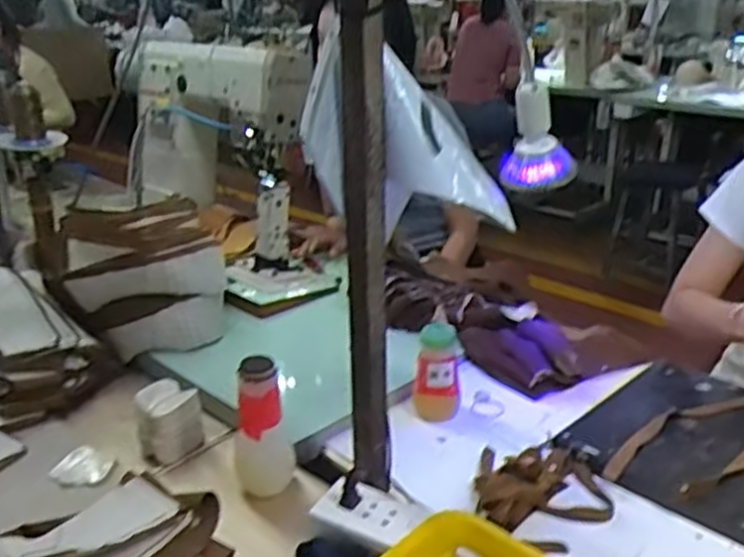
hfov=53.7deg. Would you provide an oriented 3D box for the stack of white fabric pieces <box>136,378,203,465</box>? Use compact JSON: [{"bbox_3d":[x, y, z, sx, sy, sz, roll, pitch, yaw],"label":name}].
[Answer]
[{"bbox_3d":[-0.265,0.183,0.963,0.080,0.071,0.071,-11,25,-20],"label":"stack of white fabric pieces"}]

